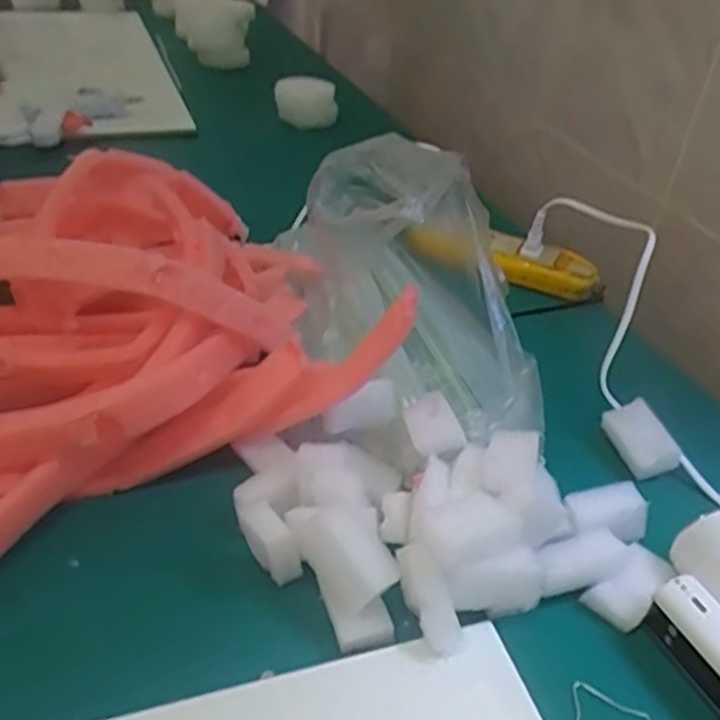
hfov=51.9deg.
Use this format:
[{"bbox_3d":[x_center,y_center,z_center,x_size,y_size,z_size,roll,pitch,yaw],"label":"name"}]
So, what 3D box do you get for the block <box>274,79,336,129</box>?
[{"bbox_3d":[-0.072,-0.342,0.983,0.082,0.059,0.028,-2,37,-13],"label":"block"}]

